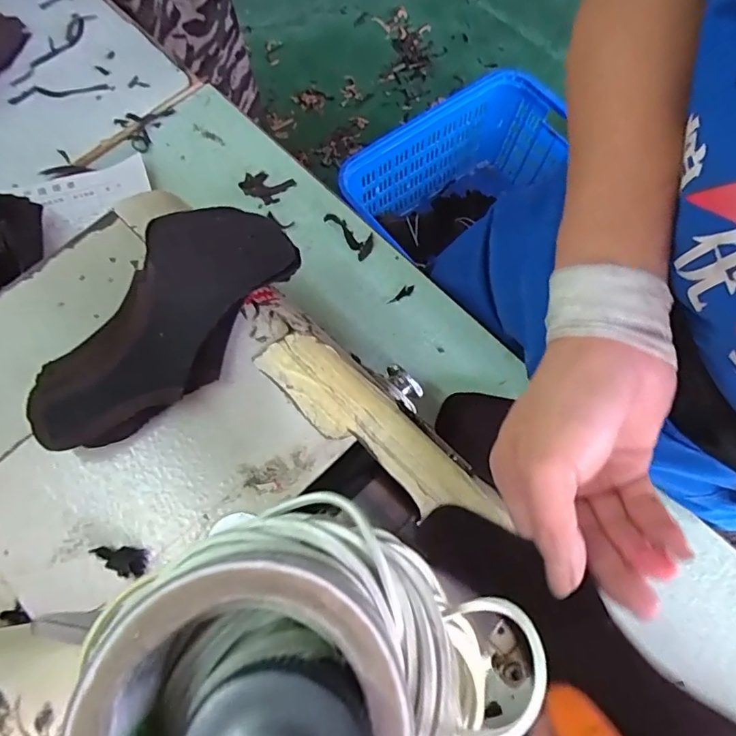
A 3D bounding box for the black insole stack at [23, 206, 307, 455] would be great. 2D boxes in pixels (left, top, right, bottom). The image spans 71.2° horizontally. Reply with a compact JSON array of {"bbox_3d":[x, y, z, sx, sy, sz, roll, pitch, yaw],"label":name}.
[{"bbox_3d":[-0.117,-0.030,0.297,0.082,0.022,0.176,31,72,10],"label":"black insole stack"}]

